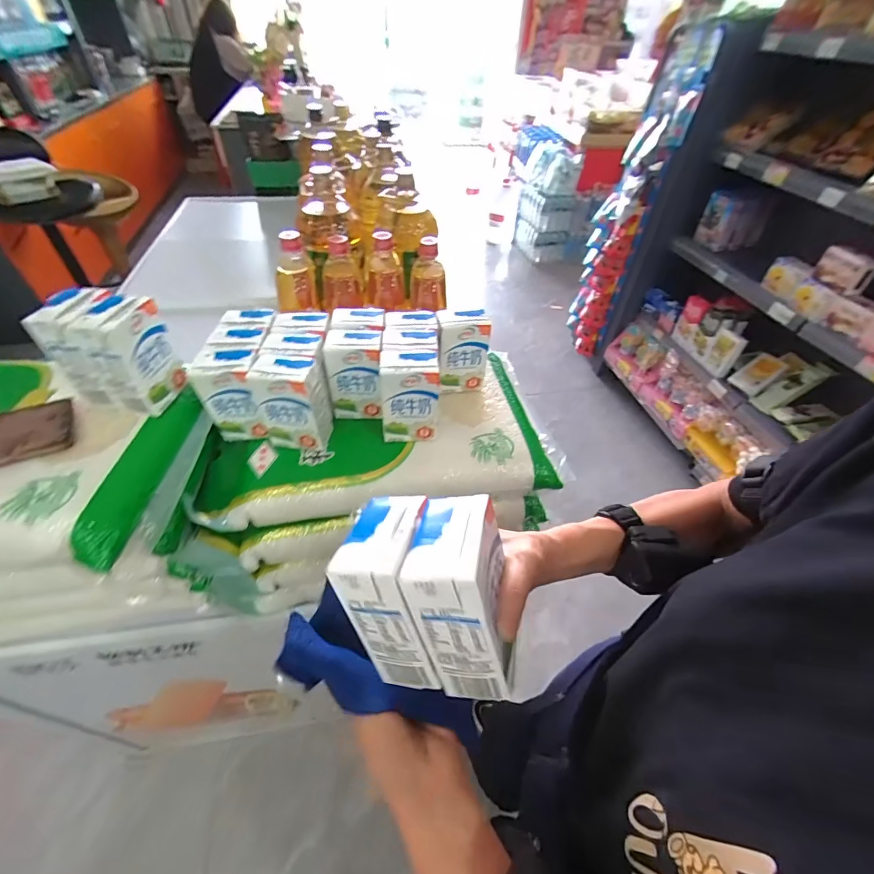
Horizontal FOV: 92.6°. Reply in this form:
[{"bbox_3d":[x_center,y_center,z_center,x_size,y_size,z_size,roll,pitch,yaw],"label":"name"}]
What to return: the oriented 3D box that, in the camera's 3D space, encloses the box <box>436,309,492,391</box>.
[{"bbox_3d":[0.032,-0.117,0.564,0.064,0.103,0.039,-9,48,-12],"label":"box"}]

